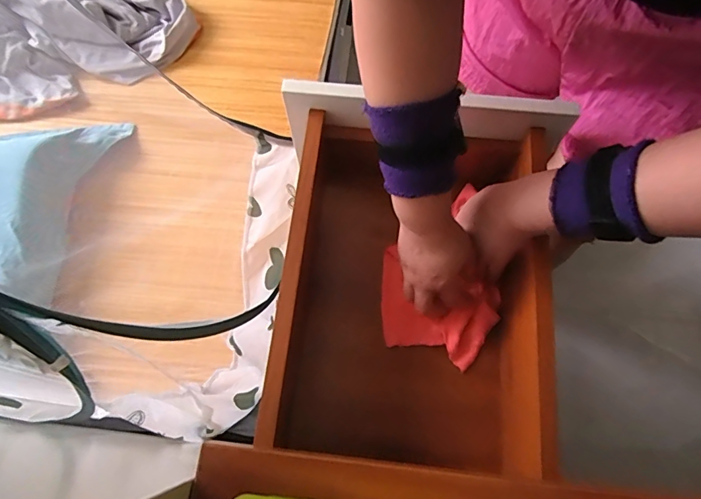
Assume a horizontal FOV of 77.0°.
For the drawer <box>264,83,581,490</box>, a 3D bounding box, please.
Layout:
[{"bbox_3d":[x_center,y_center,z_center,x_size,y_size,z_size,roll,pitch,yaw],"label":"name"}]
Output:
[{"bbox_3d":[0.074,0.046,0.549,0.305,0.232,0.395,4,70,2],"label":"drawer"}]

